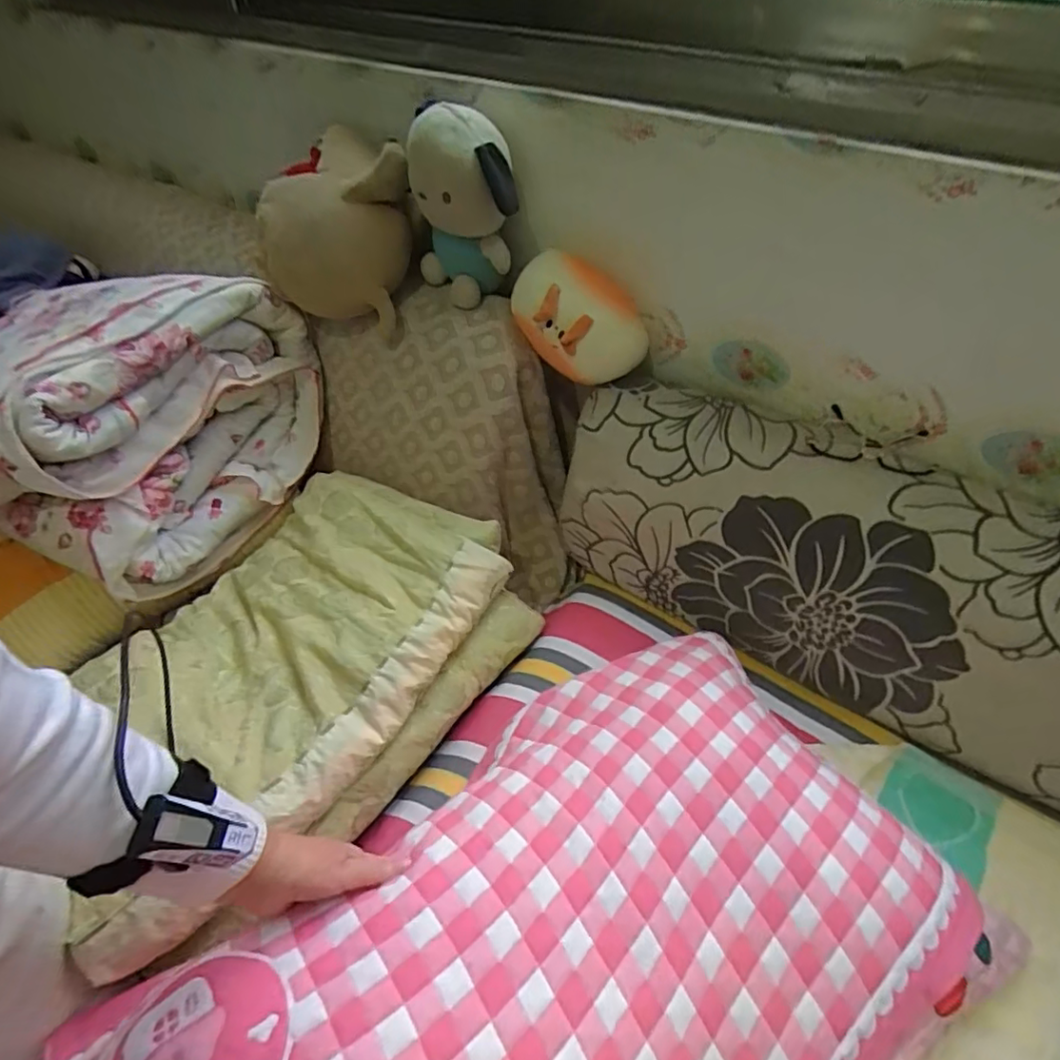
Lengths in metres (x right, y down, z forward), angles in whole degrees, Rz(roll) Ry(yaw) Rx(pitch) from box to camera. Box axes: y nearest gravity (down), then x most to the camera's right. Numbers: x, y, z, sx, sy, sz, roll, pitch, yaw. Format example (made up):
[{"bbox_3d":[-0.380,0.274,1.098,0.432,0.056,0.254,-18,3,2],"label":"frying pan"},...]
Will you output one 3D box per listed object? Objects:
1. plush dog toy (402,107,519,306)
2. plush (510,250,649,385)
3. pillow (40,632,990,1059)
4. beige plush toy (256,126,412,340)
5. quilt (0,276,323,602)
[{"bbox_3d":[-0.082,-0.436,0.781,0.172,0.231,0.120,18,48,15],"label":"plush dog toy"},{"bbox_3d":[0.064,-0.281,0.781,0.182,0.129,0.125,21,34,-16],"label":"plush"},{"bbox_3d":[0.026,0.353,0.455,0.644,0.111,0.392,-29,53,-26],"label":"pillow"},{"bbox_3d":[-0.280,-0.423,0.829,0.207,0.196,0.207,-16,49,-16],"label":"beige plush toy"},{"bbox_3d":[-0.577,-0.178,0.837,0.394,0.299,0.414,18,48,15],"label":"quilt"}]

